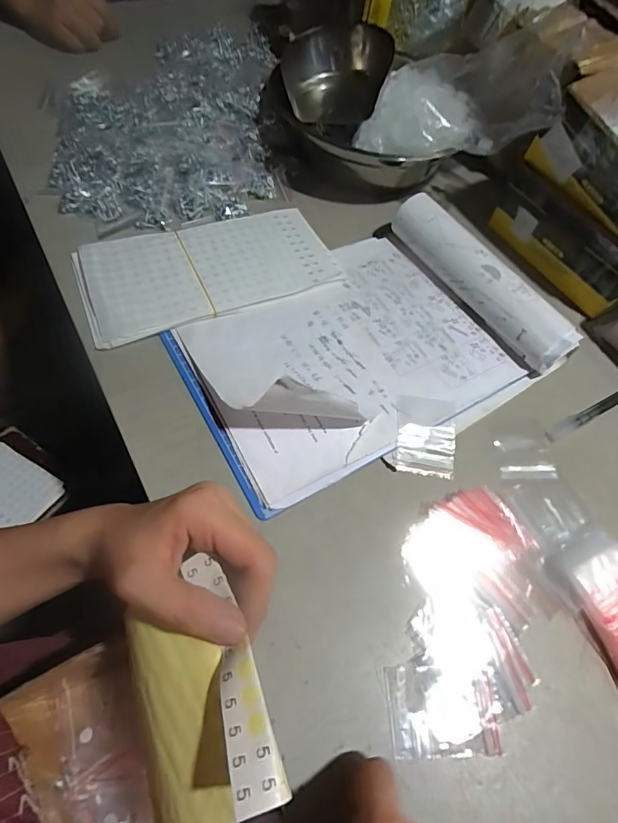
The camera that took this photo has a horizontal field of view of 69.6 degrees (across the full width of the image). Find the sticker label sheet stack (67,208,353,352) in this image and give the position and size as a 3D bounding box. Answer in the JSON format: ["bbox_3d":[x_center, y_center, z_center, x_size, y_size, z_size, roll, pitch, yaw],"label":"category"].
[{"bbox_3d":[-0.099,-0.145,0.442,0.242,0.010,0.130,-19,64,-16],"label":"sticker label sheet stack"}]

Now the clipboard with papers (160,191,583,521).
[{"bbox_3d":[0.051,-0.078,0.384,0.314,0.074,0.226,-27,66,-20],"label":"clipboard with papers"}]

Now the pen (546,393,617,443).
[{"bbox_3d":[0.267,-0.003,0.412,0.127,0.007,0.013,-24,65,-19],"label":"pen"}]

